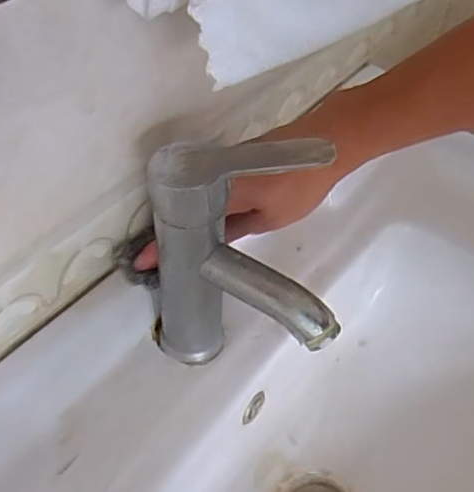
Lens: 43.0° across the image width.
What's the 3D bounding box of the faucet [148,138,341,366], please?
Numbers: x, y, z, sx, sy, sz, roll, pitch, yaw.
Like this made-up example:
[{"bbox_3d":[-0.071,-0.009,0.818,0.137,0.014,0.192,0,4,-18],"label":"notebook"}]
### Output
[{"bbox_3d":[0.010,0.022,0.410,0.133,0.186,0.090,22,49,16],"label":"faucet"}]

